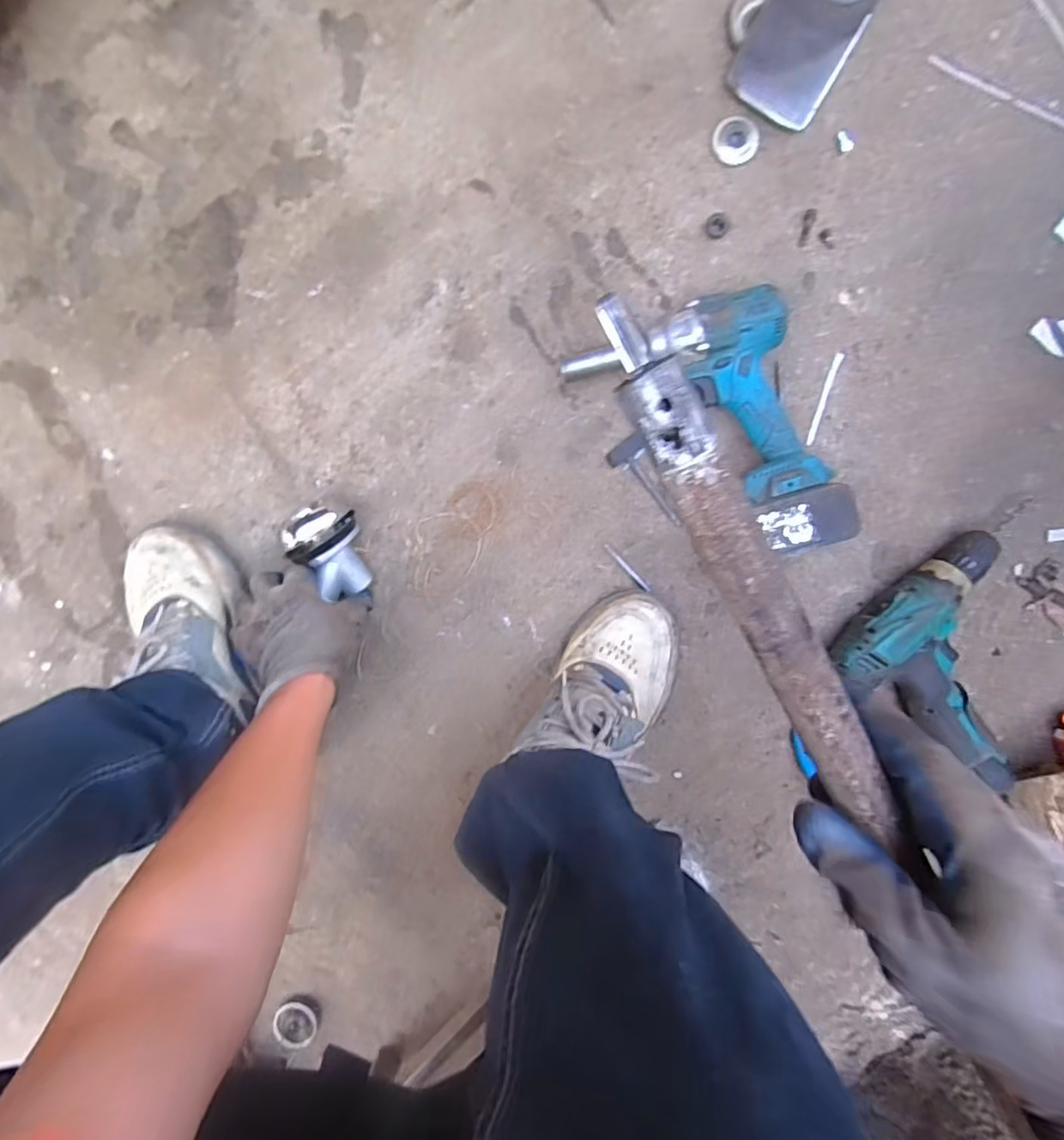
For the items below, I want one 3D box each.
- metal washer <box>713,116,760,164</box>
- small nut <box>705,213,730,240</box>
[{"bbox_3d":[0.192,-0.403,0.563,0.041,0.008,0.038,10,95,-2],"label":"metal washer"},{"bbox_3d":[0.177,-0.328,0.570,0.022,0.009,0.021,0,95,-1],"label":"small nut"}]

